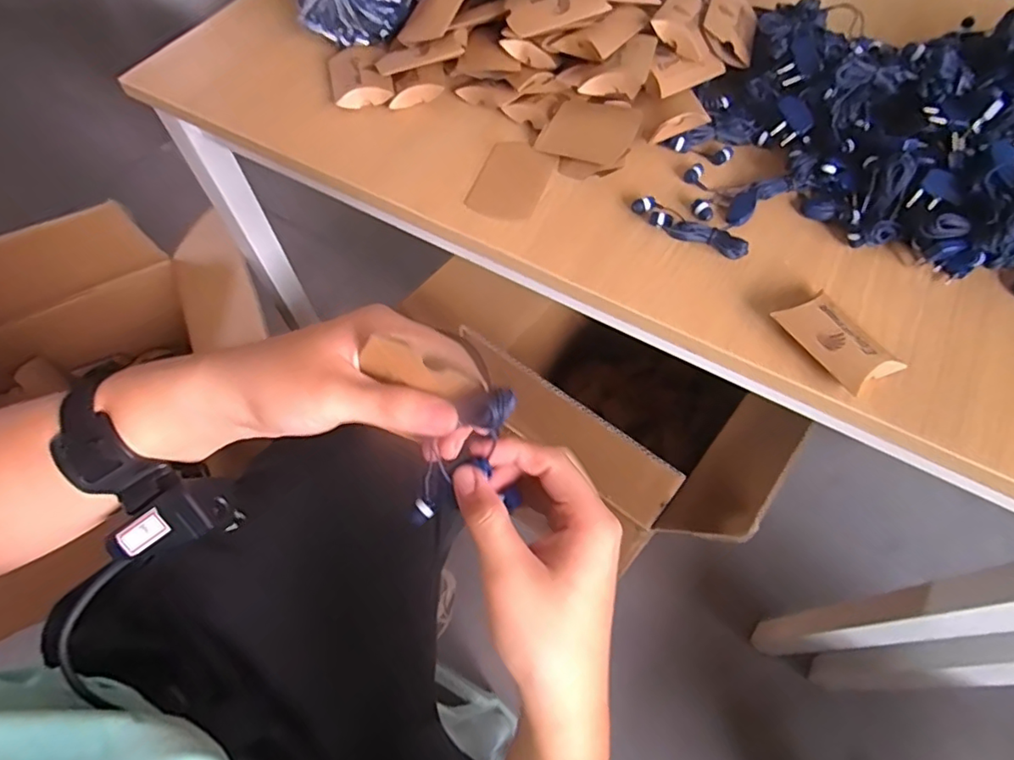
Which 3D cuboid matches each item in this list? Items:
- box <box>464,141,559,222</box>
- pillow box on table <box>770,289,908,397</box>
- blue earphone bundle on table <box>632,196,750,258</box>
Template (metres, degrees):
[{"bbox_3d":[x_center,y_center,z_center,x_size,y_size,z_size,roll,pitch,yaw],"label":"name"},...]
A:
[{"bbox_3d":[0.005,-0.168,0.479,0.058,0.004,0.090,18,62,11],"label":"box"},{"bbox_3d":[0.225,-0.028,0.385,0.048,0.020,0.072,-29,64,-14],"label":"pillow box on table"},{"bbox_3d":[0.138,-0.117,0.436,0.092,0.014,0.017,33,66,18],"label":"blue earphone bundle on table"}]

